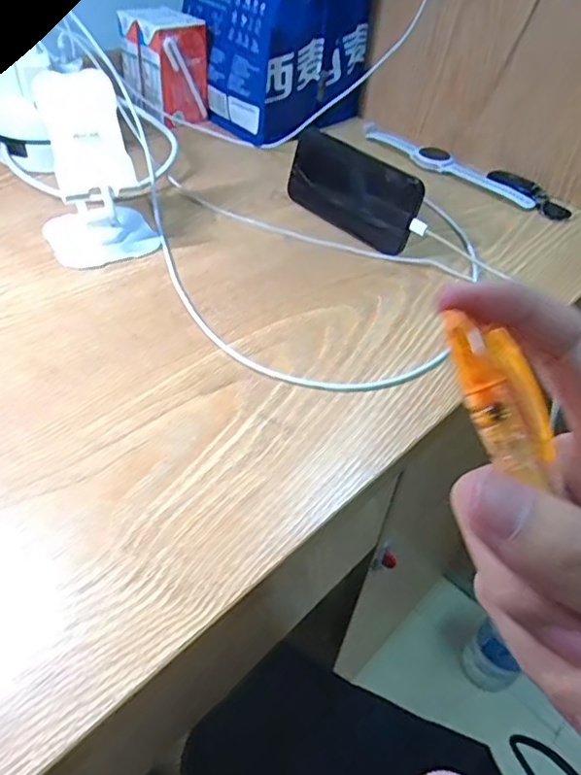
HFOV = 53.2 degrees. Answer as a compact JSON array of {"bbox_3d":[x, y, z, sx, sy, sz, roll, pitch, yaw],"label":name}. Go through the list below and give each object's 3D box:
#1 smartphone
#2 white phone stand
[{"bbox_3d":[0.057,-0.184,0.543,0.145,0.074,0.007,38,44,26],"label":"smartphone"},{"bbox_3d":[-0.159,-0.173,0.468,0.090,0.122,0.077,-11,47,-17],"label":"white phone stand"}]

